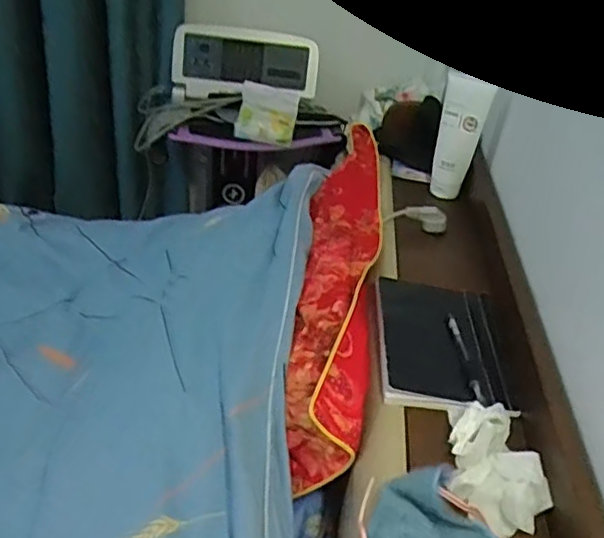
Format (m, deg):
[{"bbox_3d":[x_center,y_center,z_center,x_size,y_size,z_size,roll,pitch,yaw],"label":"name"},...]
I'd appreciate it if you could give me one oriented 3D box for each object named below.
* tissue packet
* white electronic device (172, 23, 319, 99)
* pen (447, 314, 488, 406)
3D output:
[{"bbox_3d":[-0.071,-0.323,1.346,0.122,0.114,0.022,12,12,-17],"label":"tissue packet"},{"bbox_3d":[-0.135,-0.487,1.517,0.336,0.159,0.042,5,23,2],"label":"white electronic device"},{"bbox_3d":[0.175,0.094,0.683,0.011,0.006,0.140,4,35,-6],"label":"pen"}]

